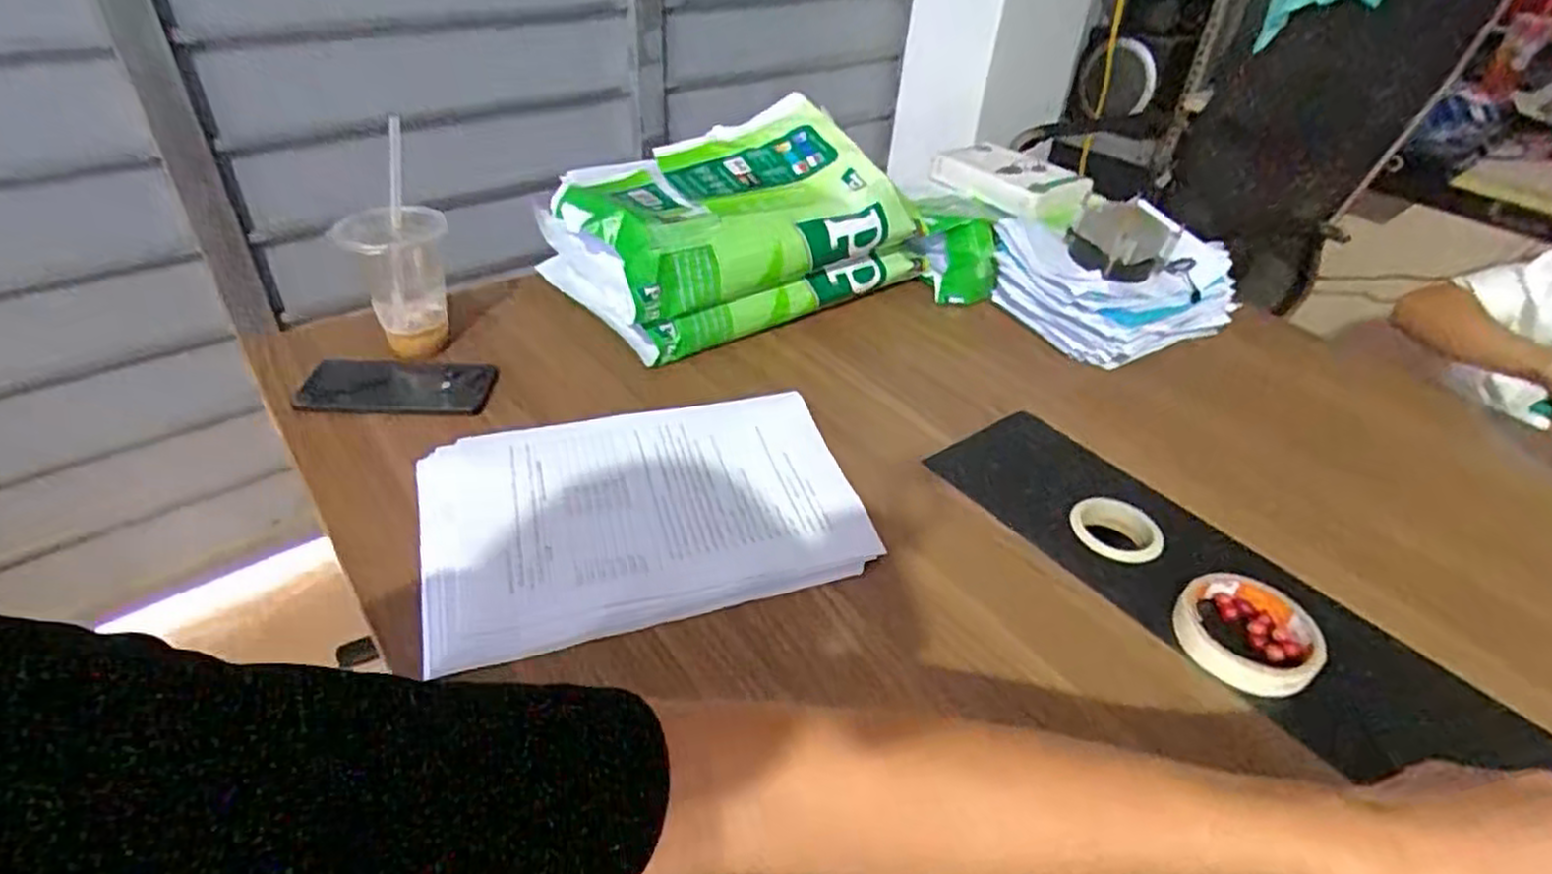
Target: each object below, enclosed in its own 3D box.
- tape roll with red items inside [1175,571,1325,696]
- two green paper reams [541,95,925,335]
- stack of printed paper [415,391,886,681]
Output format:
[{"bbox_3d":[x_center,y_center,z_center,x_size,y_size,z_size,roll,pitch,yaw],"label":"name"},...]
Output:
[{"bbox_3d":[0.328,0.137,0.533,0.091,0.028,0.087,3,38,-2],"label":"tape roll with red items inside"},{"bbox_3d":[-0.057,-0.232,0.839,0.332,0.156,0.241,-22,46,-29],"label":"two green paper reams"},{"bbox_3d":[-0.102,0.052,0.585,0.308,0.026,0.211,-11,41,-17],"label":"stack of printed paper"}]

